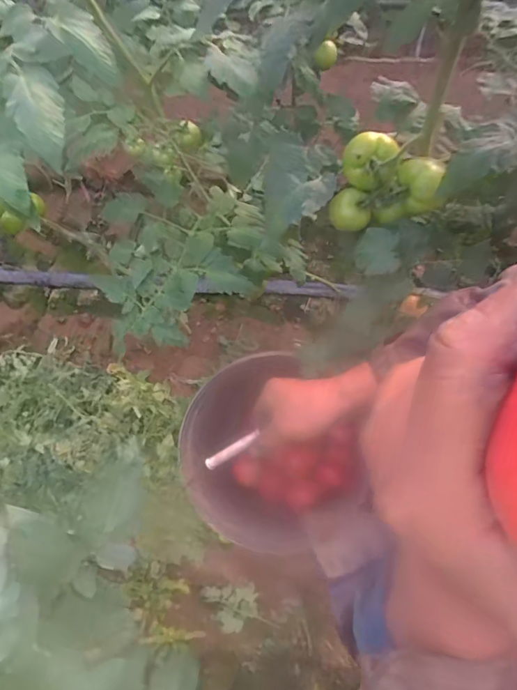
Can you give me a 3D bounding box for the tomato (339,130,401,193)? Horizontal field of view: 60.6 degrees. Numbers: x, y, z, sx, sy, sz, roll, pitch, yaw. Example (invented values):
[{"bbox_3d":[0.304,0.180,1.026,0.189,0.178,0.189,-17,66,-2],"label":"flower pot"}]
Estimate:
[{"bbox_3d":[0.128,-0.213,0.511,0.061,0.047,0.051,11,70,6],"label":"tomato"}]

